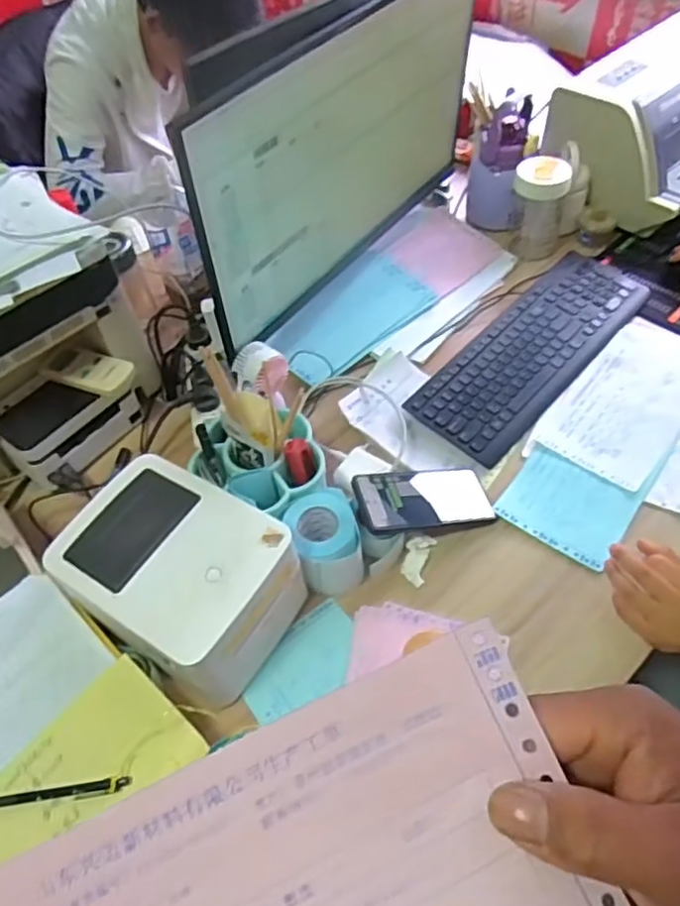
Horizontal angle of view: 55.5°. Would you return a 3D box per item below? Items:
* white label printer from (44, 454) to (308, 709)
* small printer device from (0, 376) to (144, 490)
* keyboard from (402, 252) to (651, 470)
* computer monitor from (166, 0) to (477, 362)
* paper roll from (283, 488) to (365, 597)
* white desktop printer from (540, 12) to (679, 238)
[{"bbox_3d":[-0.161,0.126,0.667,0.211,0.119,0.171,25,59,22],"label":"white label printer"},{"bbox_3d":[-0.356,-0.042,0.856,0.103,0.085,0.168,33,63,27],"label":"small printer device"},{"bbox_3d":[0.277,-0.154,0.911,0.143,0.016,0.417,35,64,28],"label":"keyboard"},{"bbox_3d":[0.024,-0.389,0.853,0.055,0.306,0.543,29,61,24],"label":"computer monitor"},{"bbox_3d":[-0.013,0.100,0.715,0.072,0.075,0.088,-21,54,-10],"label":"paper roll"},{"bbox_3d":[0.562,-0.543,1.072,0.390,0.184,0.278,-37,58,-21],"label":"white desktop printer"}]

